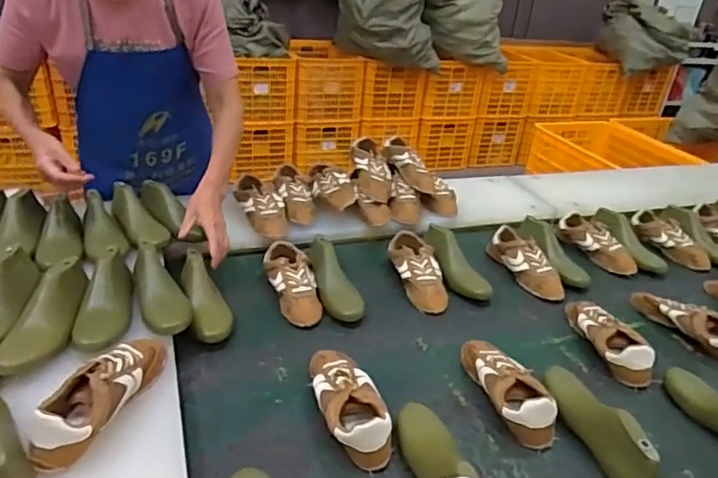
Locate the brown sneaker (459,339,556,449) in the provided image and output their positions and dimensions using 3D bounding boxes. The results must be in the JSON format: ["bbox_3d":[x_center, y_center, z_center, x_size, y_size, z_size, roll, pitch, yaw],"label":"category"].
[{"bbox_3d":[0.236,0.230,0.897,0.083,0.068,0.227,-7,32,-18],"label":"brown sneaker"}]

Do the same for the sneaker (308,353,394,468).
[{"bbox_3d":[-0.017,0.245,0.842,0.092,0.063,0.225,-6,32,-18],"label":"sneaker"}]

